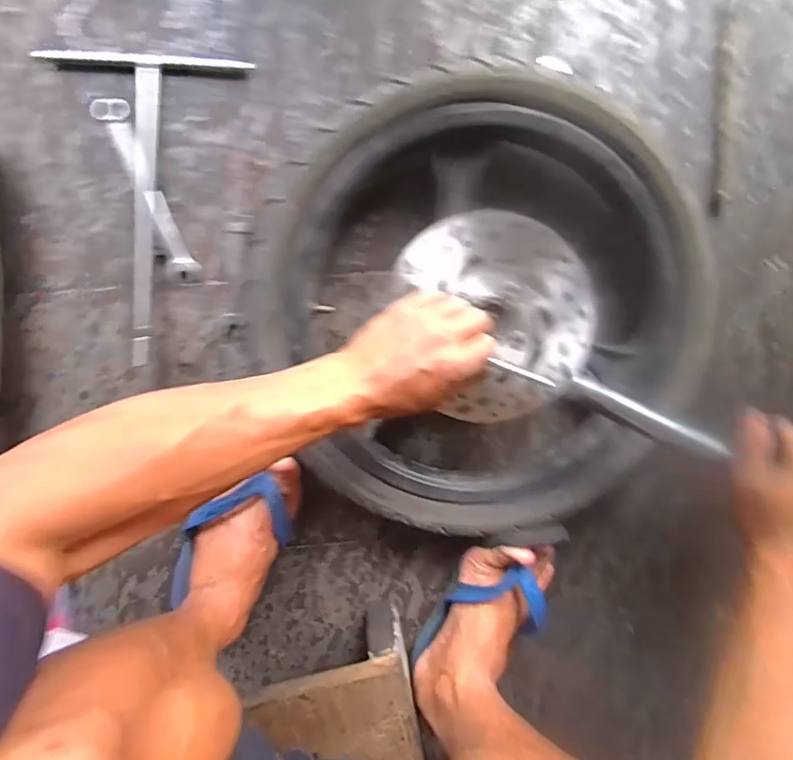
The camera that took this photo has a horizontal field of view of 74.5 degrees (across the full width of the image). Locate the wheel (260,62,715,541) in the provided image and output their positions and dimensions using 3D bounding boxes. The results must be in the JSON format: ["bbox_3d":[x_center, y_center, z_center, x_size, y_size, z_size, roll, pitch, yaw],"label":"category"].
[{"bbox_3d":[0.078,-0.057,0.504,0.416,0.097,0.410,0,98,-2],"label":"wheel"}]

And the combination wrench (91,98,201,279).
[{"bbox_3d":[-0.248,-0.190,0.520,0.030,0.015,0.180,-22,99,1],"label":"combination wrench"}]

